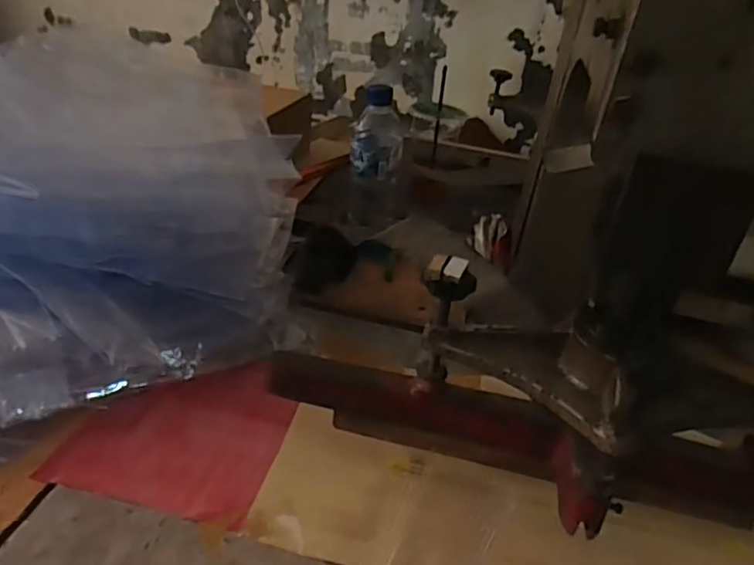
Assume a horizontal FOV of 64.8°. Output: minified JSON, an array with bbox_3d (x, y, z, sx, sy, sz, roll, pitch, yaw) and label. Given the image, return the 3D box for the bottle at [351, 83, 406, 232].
[{"bbox_3d":[0.003,-0.142,0.774,0.062,0.209,0.068,5,31,-3],"label":"bottle"}]

